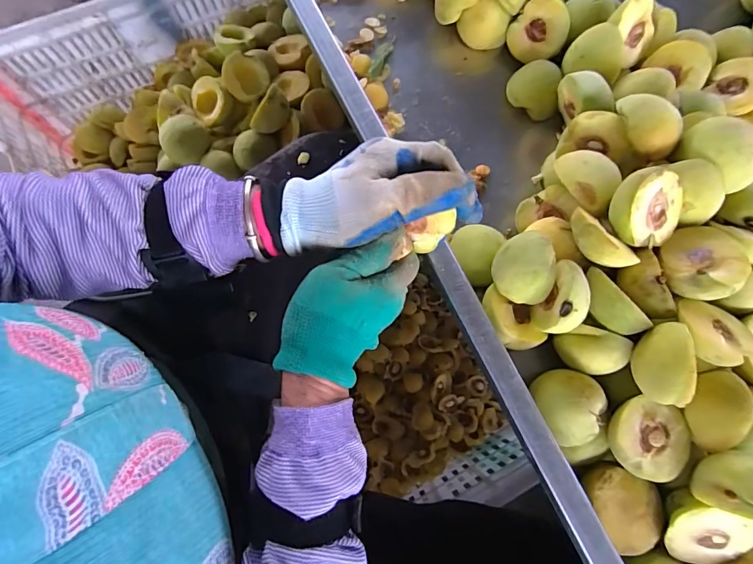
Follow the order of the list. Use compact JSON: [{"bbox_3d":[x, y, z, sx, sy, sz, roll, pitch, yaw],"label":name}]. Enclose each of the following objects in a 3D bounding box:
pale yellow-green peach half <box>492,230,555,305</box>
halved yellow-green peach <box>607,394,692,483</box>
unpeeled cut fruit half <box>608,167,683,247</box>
[{"bbox_3d":[0.113,-0.010,0.317,0.044,0.051,0.028,14,37,22],"label":"pale yellow-green peach half"},{"bbox_3d":[0.205,0.119,0.316,0.058,0.024,0.054,19,77,3],"label":"halved yellow-green peach"},{"bbox_3d":[0.200,-0.056,0.308,0.051,0.022,0.055,-8,111,-21],"label":"unpeeled cut fruit half"}]

